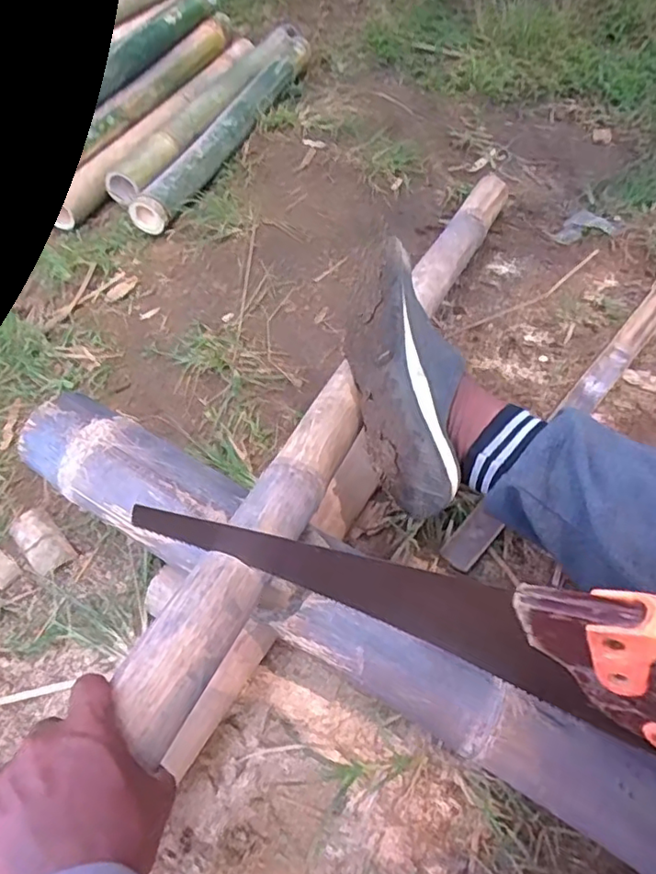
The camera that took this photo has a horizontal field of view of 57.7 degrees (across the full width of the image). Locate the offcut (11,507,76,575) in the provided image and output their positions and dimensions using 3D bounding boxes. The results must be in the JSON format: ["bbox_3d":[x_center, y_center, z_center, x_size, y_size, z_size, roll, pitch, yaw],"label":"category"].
[{"bbox_3d":[-0.354,0.128,0.735,0.047,0.013,0.099,-40,58,-24],"label":"offcut"}]

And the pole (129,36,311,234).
[{"bbox_3d":[-0.183,-0.650,1.213,0.077,0.065,0.714,13,54,15],"label":"pole"}]

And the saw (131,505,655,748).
[{"bbox_3d":[0.047,0.103,0.385,0.419,0.107,0.041,11,53,28],"label":"saw"}]

